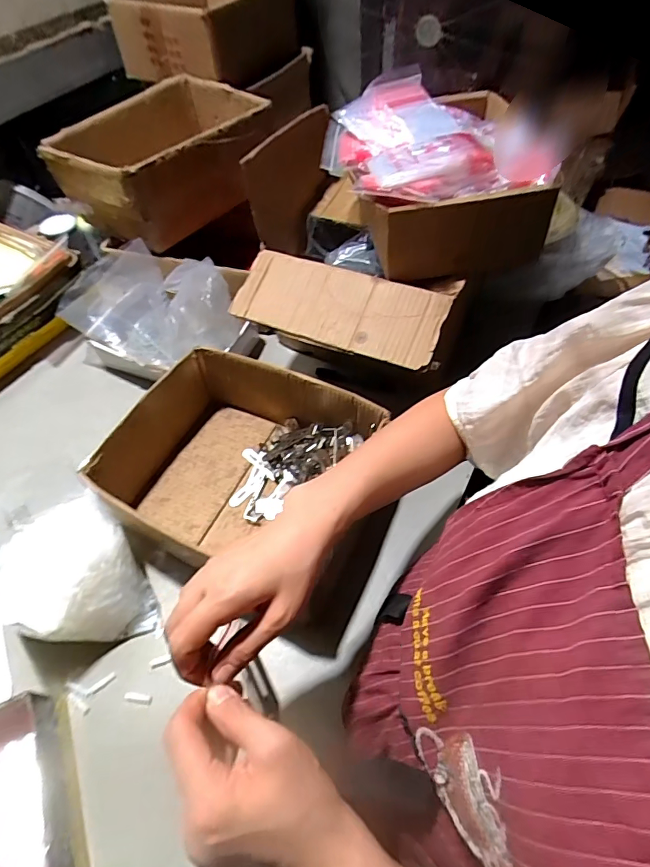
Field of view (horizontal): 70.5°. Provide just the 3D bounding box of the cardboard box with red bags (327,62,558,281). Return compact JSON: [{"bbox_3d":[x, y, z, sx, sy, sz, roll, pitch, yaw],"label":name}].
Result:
[{"bbox_3d":[0.149,-0.376,0.644,0.257,0.128,0.307,-8,55,-3],"label":"cardboard box with red bags"}]

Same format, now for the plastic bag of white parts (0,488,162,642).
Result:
[{"bbox_3d":[-0.306,0.160,0.548,0.183,0.099,0.159,-8,55,-3],"label":"plastic bag of white parts"}]

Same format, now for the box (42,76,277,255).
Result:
[{"bbox_3d":[-0.287,-0.499,0.843,0.265,0.136,0.336,26,60,20],"label":"box"}]

